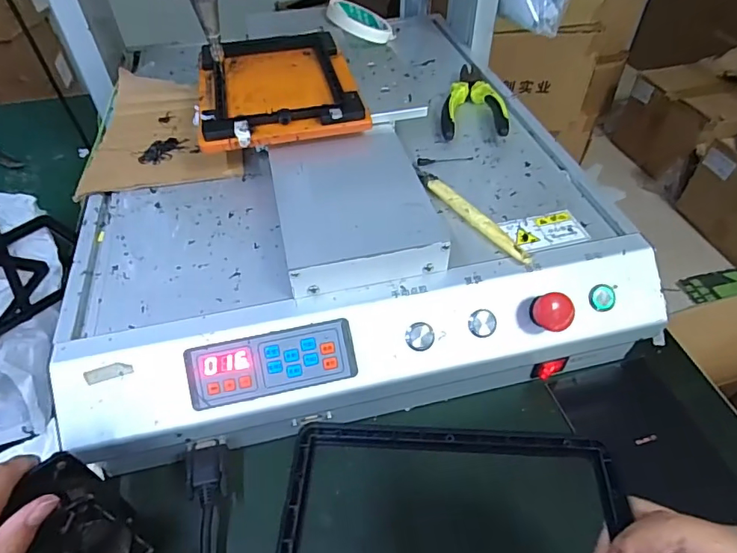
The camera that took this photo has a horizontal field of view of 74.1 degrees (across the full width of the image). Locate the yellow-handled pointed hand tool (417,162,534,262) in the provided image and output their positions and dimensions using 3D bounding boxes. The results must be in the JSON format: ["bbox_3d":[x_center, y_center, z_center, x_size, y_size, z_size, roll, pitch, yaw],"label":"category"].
[{"bbox_3d":[0.084,-0.058,0.419,0.017,0.008,0.148,-25,52,-20],"label":"yellow-handled pointed hand tool"}]

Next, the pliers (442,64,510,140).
[{"bbox_3d":[0.113,-0.193,0.533,0.065,0.018,0.147,3,48,5],"label":"pliers"}]

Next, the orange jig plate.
[{"bbox_3d":[-0.094,-0.198,0.492,0.148,0.019,0.202,-11,48,-9],"label":"orange jig plate"}]

